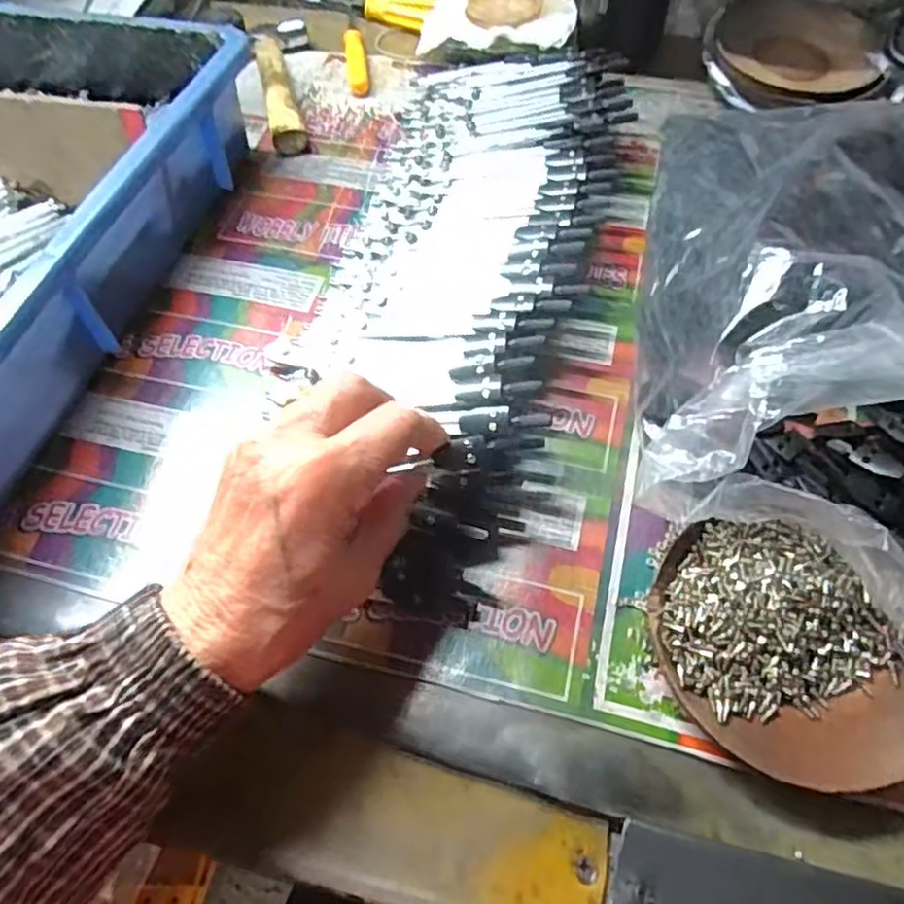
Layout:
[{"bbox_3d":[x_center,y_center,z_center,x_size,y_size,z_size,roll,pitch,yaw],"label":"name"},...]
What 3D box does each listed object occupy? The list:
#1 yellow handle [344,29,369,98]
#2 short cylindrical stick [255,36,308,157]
[{"bbox_3d":[-0.073,-0.301,0.529,0.015,0.013,0.070,-8,57,-3],"label":"yellow handle"},{"bbox_3d":[-0.130,-0.271,0.514,0.023,0.019,0.137,-13,58,-6],"label":"short cylindrical stick"}]

